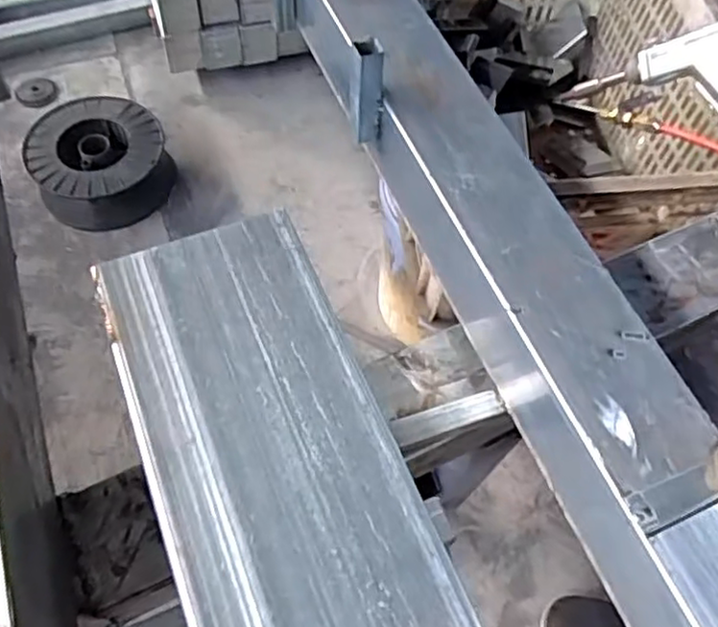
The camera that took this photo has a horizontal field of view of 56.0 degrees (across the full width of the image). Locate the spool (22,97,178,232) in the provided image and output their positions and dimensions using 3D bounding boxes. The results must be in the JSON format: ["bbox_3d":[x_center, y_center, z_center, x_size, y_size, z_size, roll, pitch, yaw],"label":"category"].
[{"bbox_3d":[-0.515,-0.304,1.327,0.249,0.117,0.232,2,60,-3],"label":"spool"}]

